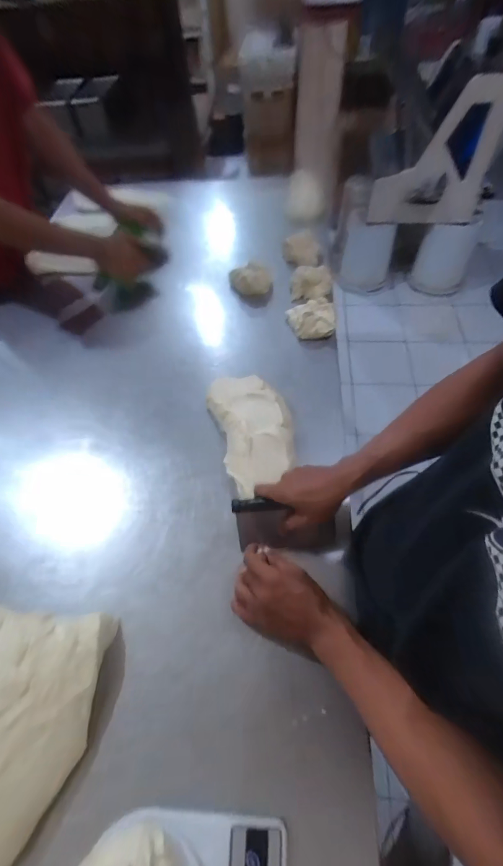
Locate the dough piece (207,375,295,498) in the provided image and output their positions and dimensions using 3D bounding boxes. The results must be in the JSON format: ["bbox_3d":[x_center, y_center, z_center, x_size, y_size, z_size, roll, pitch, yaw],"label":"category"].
[{"bbox_3d":[0.000,-0.012,0.699,0.131,0.066,0.254,-16,55,-7],"label":"dough piece"}]

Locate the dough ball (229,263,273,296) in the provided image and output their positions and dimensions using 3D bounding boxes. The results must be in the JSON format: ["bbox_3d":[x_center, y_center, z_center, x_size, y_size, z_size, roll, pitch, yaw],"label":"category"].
[{"bbox_3d":[-0.003,-0.388,0.956,0.105,0.075,0.069,-8,55,-1],"label":"dough ball"}]

